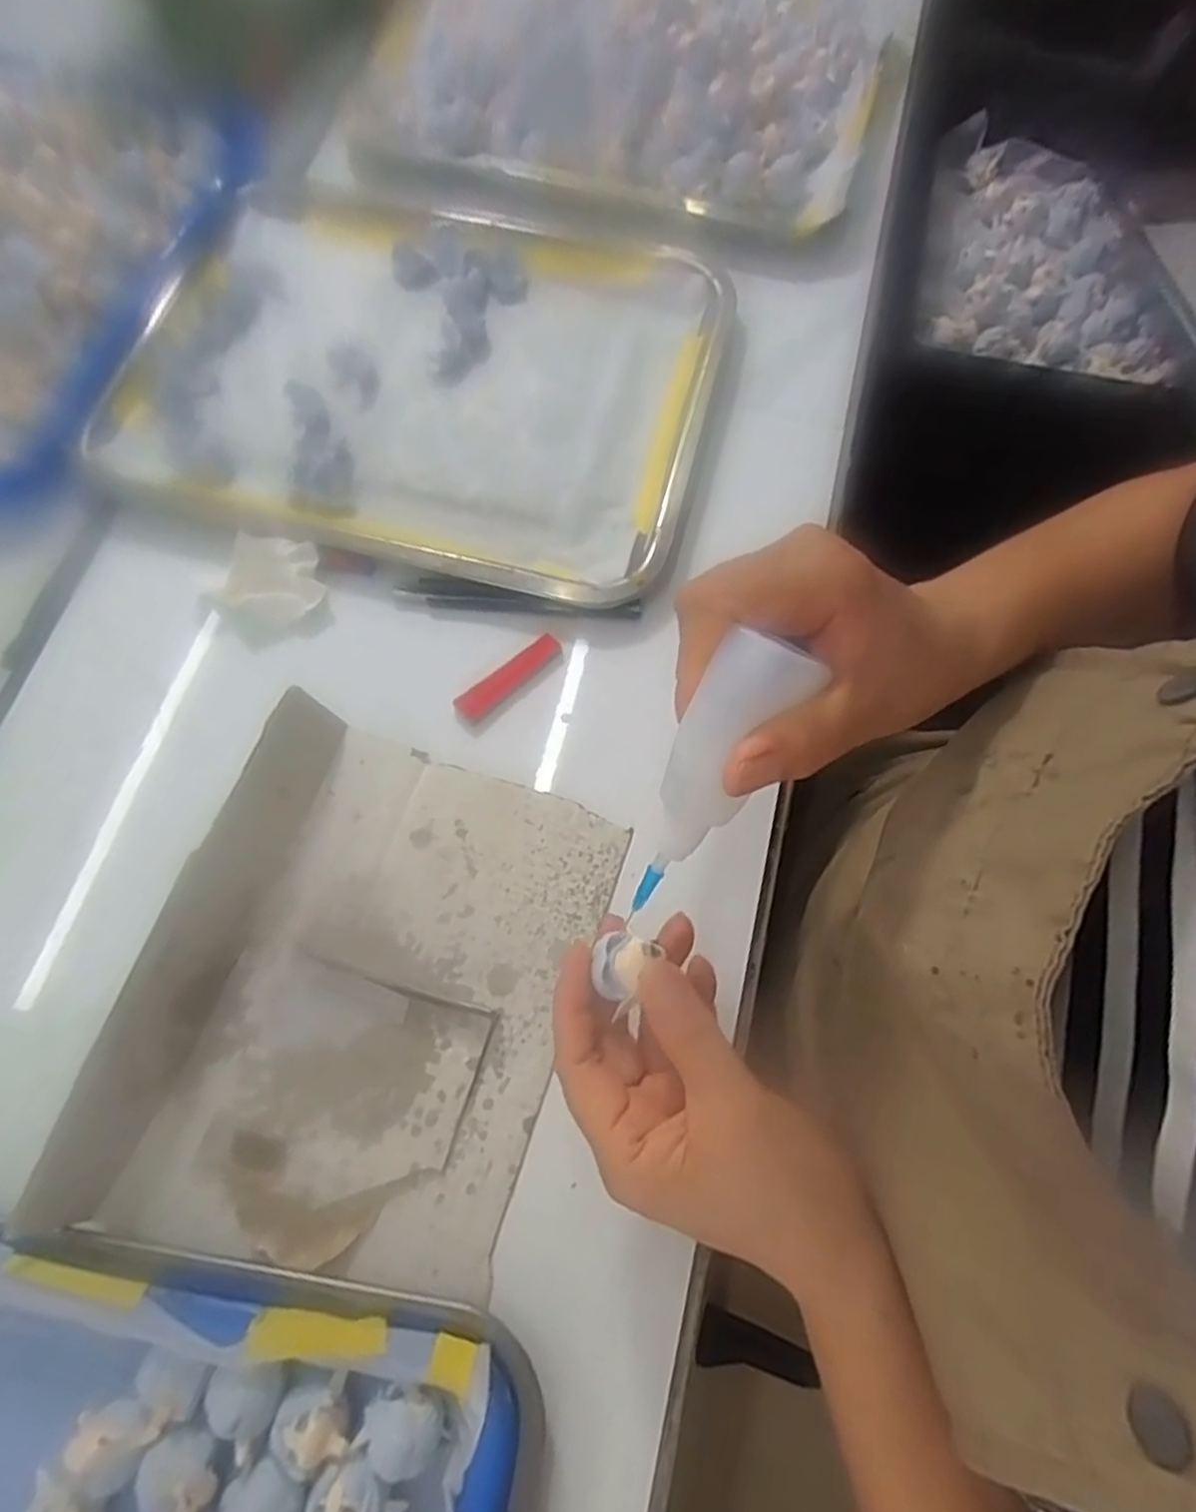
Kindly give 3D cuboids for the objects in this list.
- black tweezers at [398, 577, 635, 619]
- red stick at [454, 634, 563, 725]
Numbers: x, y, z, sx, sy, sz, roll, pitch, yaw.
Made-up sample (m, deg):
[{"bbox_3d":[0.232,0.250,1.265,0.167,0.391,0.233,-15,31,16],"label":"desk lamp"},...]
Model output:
[{"bbox_3d":[-0.044,-0.086,0.407,0.131,0.012,0.013,5,69,2],"label":"black tweezers"},{"bbox_3d":[-0.047,-0.041,0.398,0.064,0.009,0.015,-37,74,-13],"label":"red stick"}]

